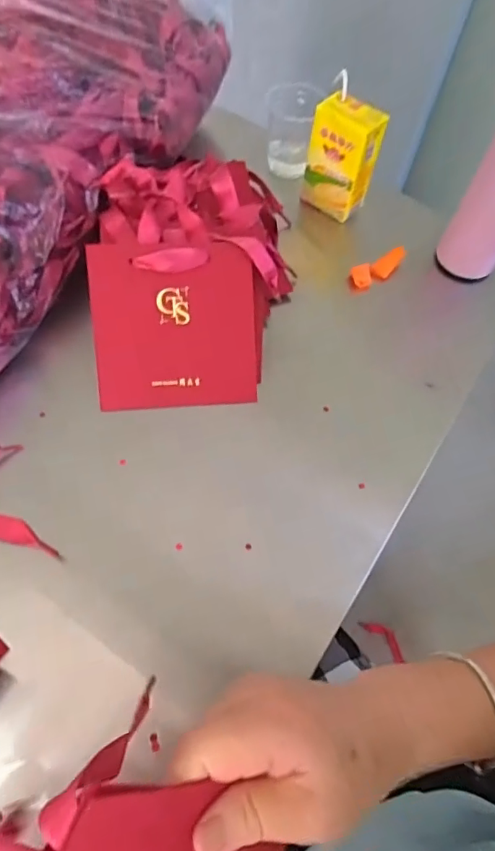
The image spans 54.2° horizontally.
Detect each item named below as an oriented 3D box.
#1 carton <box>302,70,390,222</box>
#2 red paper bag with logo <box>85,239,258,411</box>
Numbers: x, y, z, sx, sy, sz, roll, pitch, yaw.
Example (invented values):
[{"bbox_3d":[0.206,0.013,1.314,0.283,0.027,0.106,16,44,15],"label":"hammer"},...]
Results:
[{"bbox_3d":[0.107,-0.296,0.533,0.076,0.110,0.046,38,66,16],"label":"carton"},{"bbox_3d":[-0.063,-0.087,0.426,0.138,0.007,0.141,-4,99,-6],"label":"red paper bag with logo"}]

